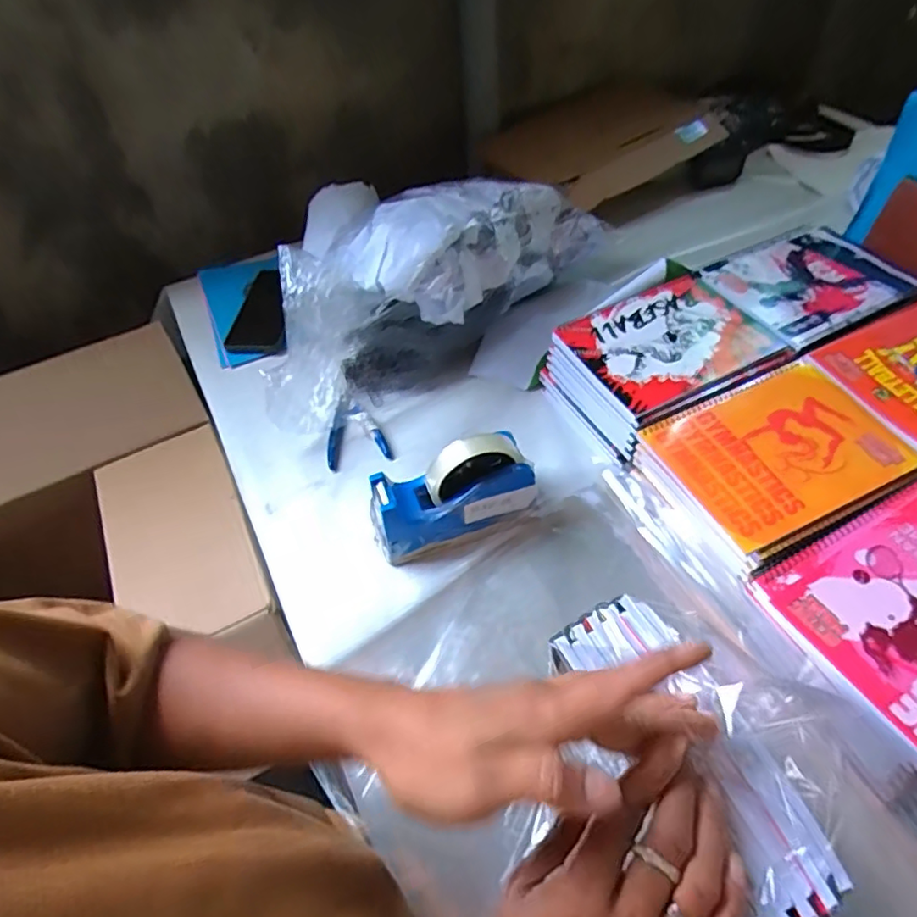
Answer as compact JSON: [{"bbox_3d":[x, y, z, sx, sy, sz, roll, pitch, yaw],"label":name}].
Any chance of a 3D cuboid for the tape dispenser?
[{"bbox_3d":[-0.005,0.033,0.558,0.155,0.101,0.055,-19,52,-9],"label":"tape dispenser"}]

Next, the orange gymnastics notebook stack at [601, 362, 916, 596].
[{"bbox_3d":[0.290,0.014,0.555,0.219,0.079,0.163,-20,52,-10],"label":"orange gymnastics notebook stack"}]

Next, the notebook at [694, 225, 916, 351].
[{"bbox_3d":[0.408,-0.206,0.671,0.207,0.012,0.157,-24,54,-12],"label":"notebook"}]

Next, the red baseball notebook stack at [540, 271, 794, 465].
[{"bbox_3d":[0.224,-0.102,0.648,0.217,0.079,0.157,-24,53,-13],"label":"red baseball notebook stack"}]

